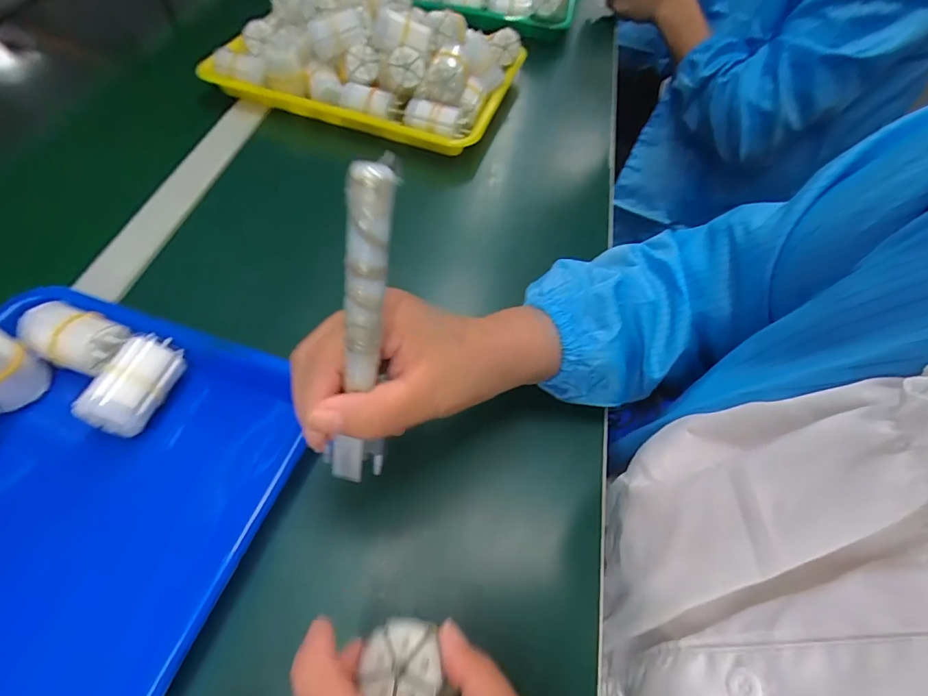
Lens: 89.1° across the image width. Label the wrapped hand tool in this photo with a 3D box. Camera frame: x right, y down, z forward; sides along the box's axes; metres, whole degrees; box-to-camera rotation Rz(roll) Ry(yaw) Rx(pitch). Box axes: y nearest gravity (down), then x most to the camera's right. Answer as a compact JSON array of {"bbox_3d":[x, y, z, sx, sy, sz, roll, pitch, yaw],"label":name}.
[{"bbox_3d":[-0.043,-0.003,0.207,0.022,0.149,0.016,13,29,6],"label":"wrapped hand tool"}]

